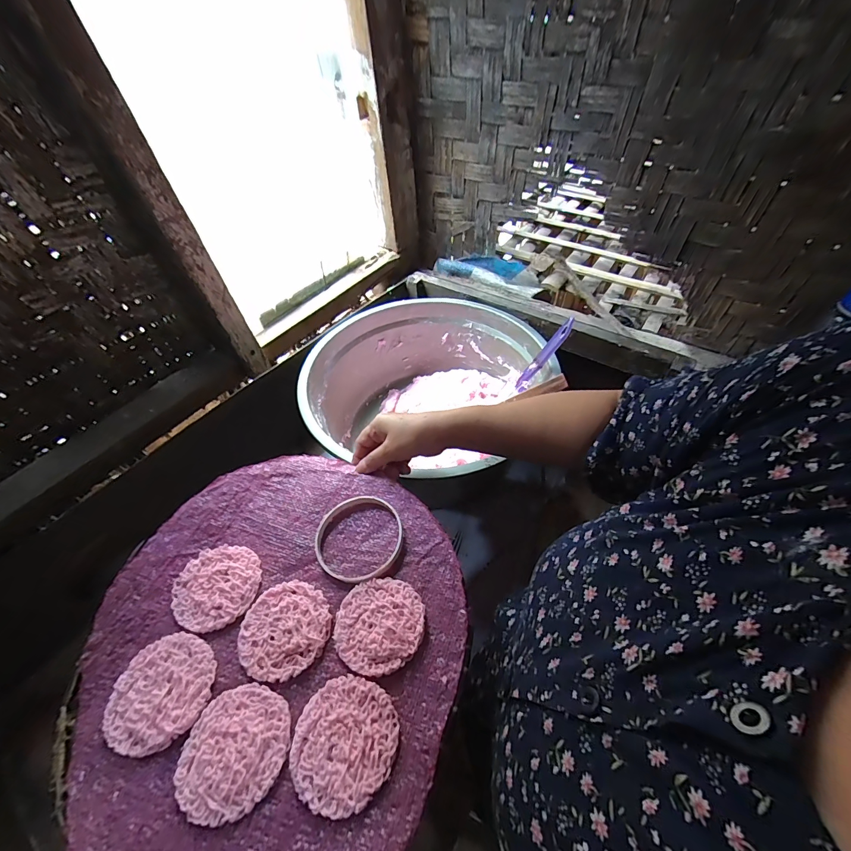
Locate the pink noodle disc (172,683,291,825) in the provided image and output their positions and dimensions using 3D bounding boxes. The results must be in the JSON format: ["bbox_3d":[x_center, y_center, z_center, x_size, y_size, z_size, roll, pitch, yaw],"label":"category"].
[{"bbox_3d":[-0.147,0.247,0.285,0.079,0.006,0.075,-2,50,2],"label":"pink noodle disc"}]

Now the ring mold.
[{"bbox_3d":[-0.069,0.115,0.387,0.089,0.016,0.086,-2,50,2],"label":"ring mold"}]

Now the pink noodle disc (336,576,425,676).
[{"bbox_3d":[-0.041,0.177,0.334,0.078,0.008,0.075,-2,50,2],"label":"pink noodle disc"}]

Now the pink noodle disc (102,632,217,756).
[{"bbox_3d":[-0.221,0.221,0.311,0.078,0.007,0.078,-2,50,2],"label":"pink noodle disc"}]

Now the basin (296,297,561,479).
[{"bbox_3d":[-0.016,-0.050,0.679,0.386,0.190,0.403,-2,50,2],"label":"basin"}]

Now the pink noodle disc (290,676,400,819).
[{"bbox_3d":[-0.063,0.241,0.284,0.076,0.004,0.079,-2,50,2],"label":"pink noodle disc"}]

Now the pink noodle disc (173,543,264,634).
[{"bbox_3d":[-0.205,0.156,0.364,0.078,0.006,0.077,-2,50,2],"label":"pink noodle disc"}]

